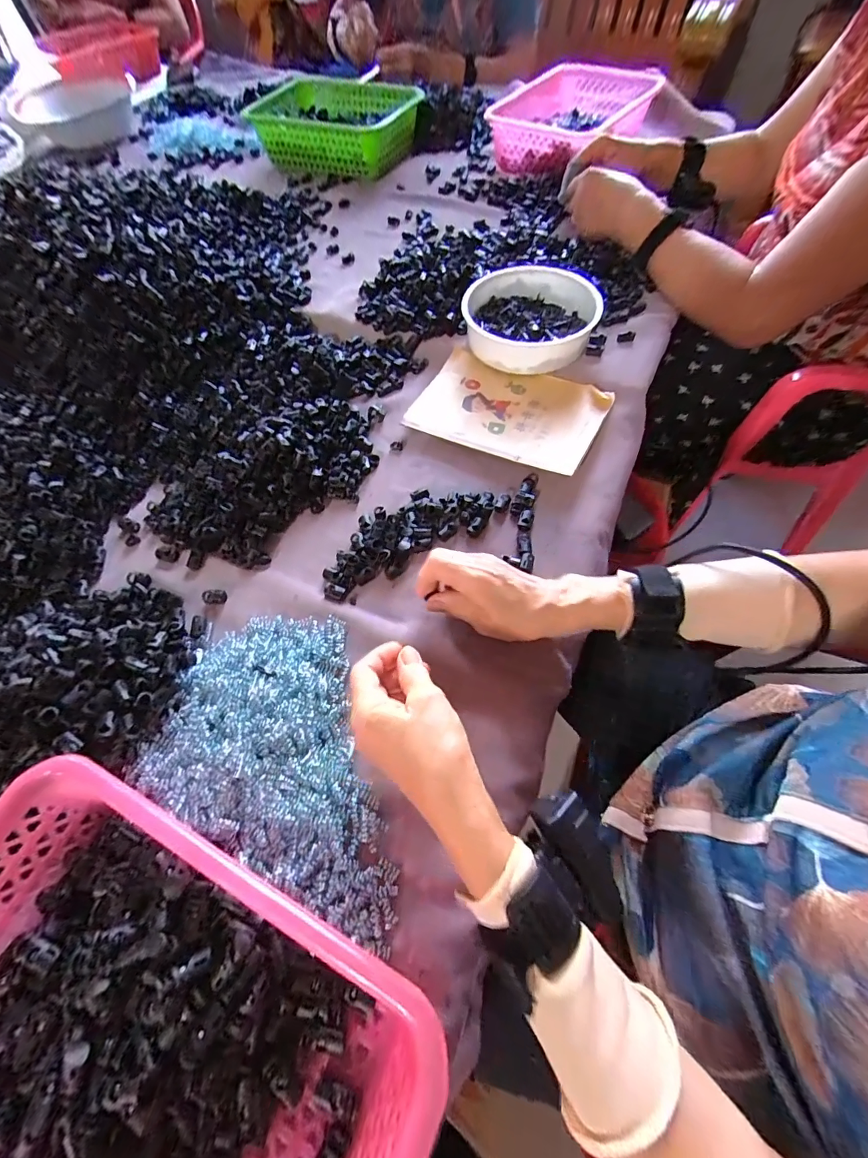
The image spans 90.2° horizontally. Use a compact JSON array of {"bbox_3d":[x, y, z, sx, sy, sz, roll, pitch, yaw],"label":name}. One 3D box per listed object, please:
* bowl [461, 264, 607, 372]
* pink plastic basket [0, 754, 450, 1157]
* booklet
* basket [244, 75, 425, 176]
[{"bbox_3d":[0.119,-0.323,0.542,0.160,0.047,0.168,-1,61,2],"label":"bowl"},{"bbox_3d":[-0.165,0.261,0.233,0.302,0.068,0.212,23,65,15],"label":"pink plastic basket"},{"bbox_3d":[0.085,-0.195,0.497,0.200,0.013,0.140,25,66,15],"label":"booklet"},{"bbox_3d":[-0.191,-0.848,0.818,0.311,0.094,0.197,22,65,14],"label":"basket"}]

